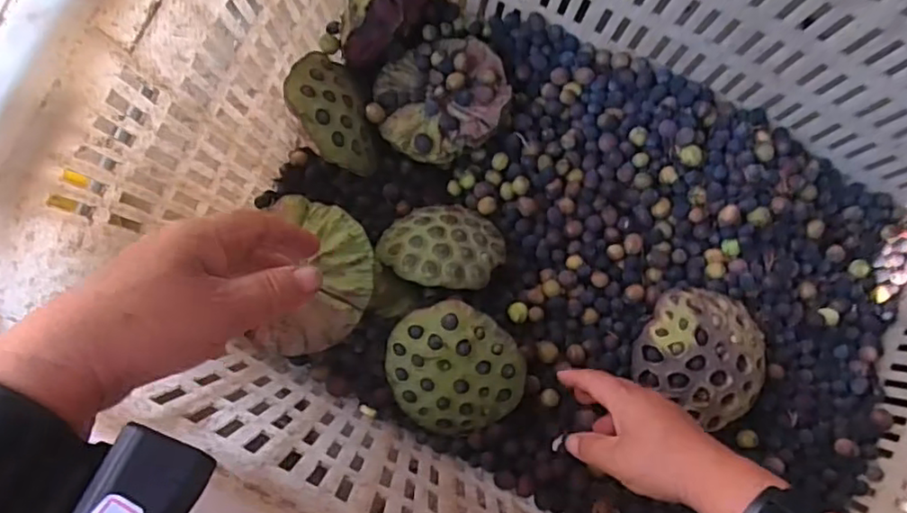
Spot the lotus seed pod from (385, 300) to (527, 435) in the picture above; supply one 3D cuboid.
[{"bbox_3d":[-0.001,0.100,0.555,0.119,0.057,0.106,33,83,0],"label":"lotus seed pod"}]

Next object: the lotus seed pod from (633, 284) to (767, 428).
[{"bbox_3d":[0.223,0.086,0.564,0.110,0.057,0.106,0,84,-4],"label":"lotus seed pod"}]

